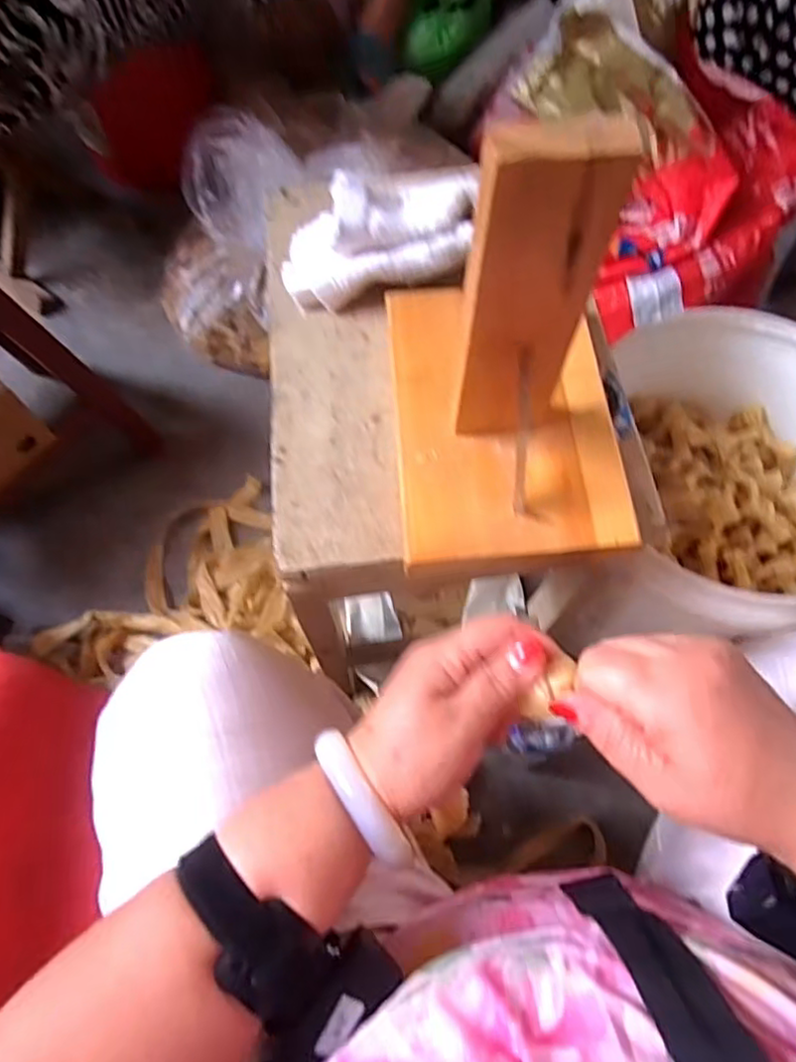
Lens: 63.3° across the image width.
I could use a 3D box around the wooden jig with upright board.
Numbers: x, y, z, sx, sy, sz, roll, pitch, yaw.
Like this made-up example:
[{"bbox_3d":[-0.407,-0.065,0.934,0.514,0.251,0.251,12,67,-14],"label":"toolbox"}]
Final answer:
[{"bbox_3d":[0.069,-0.114,0.337,0.138,0.198,0.201,-4,66,-2],"label":"wooden jig with upright board"}]

